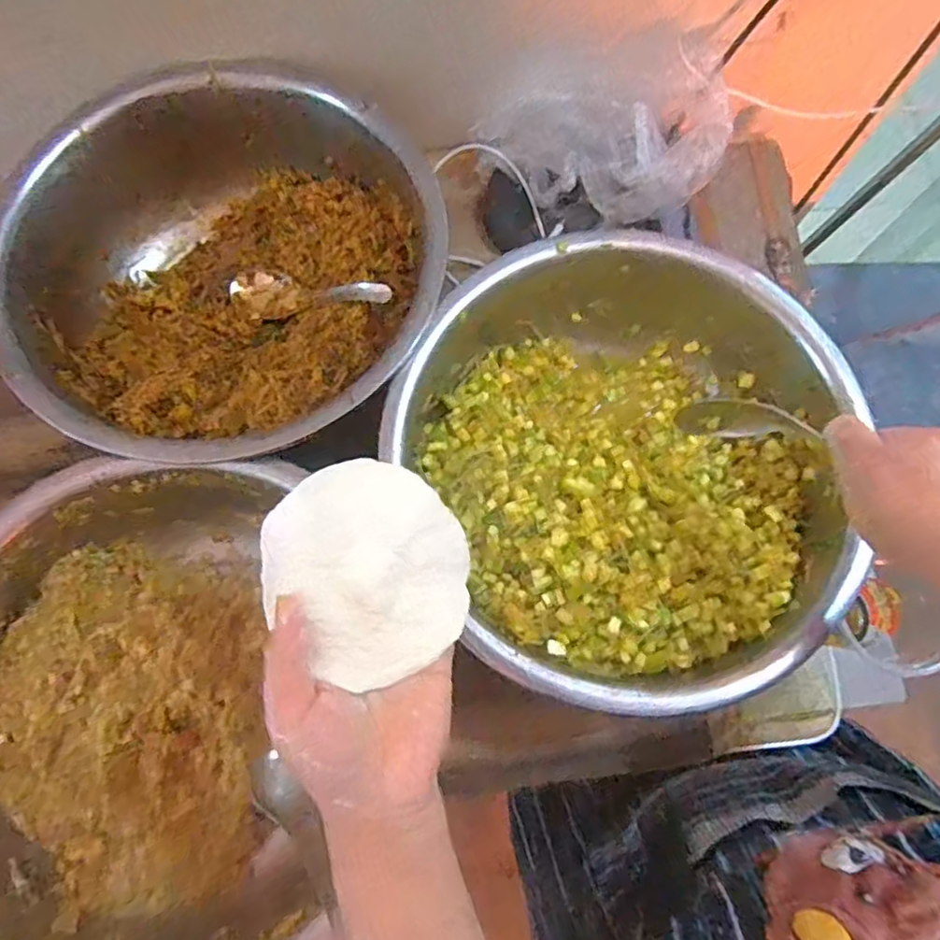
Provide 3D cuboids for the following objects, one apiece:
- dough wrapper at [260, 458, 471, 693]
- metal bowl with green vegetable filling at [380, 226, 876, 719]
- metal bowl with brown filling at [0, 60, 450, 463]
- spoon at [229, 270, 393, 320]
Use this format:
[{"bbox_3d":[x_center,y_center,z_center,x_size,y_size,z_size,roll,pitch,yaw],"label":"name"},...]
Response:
[{"bbox_3d":[-0.049,0.049,0.323,0.094,0.014,0.105,-46,105,-20],"label":"dough wrapper"},{"bbox_3d":[0.118,-0.006,0.503,0.317,0.104,0.335,0,75,-1],"label":"metal bowl with green vegetable filling"},{"bbox_3d":[-0.199,-0.156,0.542,0.330,0.116,0.336,21,76,4],"label":"metal bowl with brown filling"},{"bbox_3d":[-0.140,-0.156,0.573,0.163,0.030,0.044,7,74,29],"label":"spoon"}]

